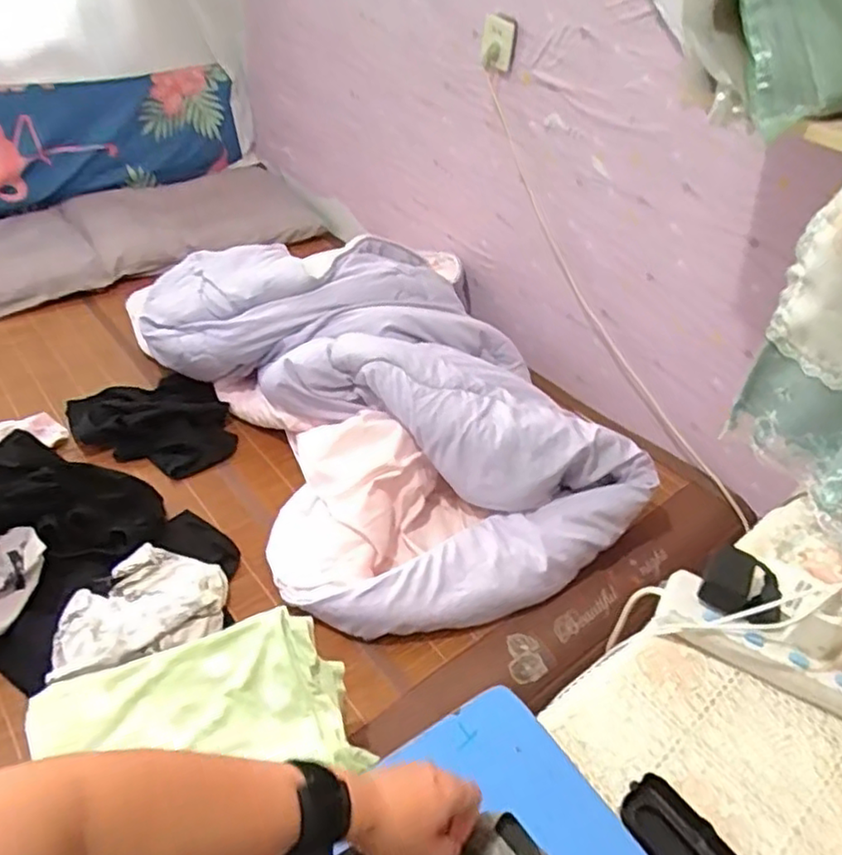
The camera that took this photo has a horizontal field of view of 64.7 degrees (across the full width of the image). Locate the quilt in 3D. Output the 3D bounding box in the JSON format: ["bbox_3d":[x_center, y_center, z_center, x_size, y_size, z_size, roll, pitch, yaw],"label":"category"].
[{"bbox_3d":[-0.117,-0.091,1.317,0.646,0.281,1.034,-18,46,-24],"label":"quilt"}]

